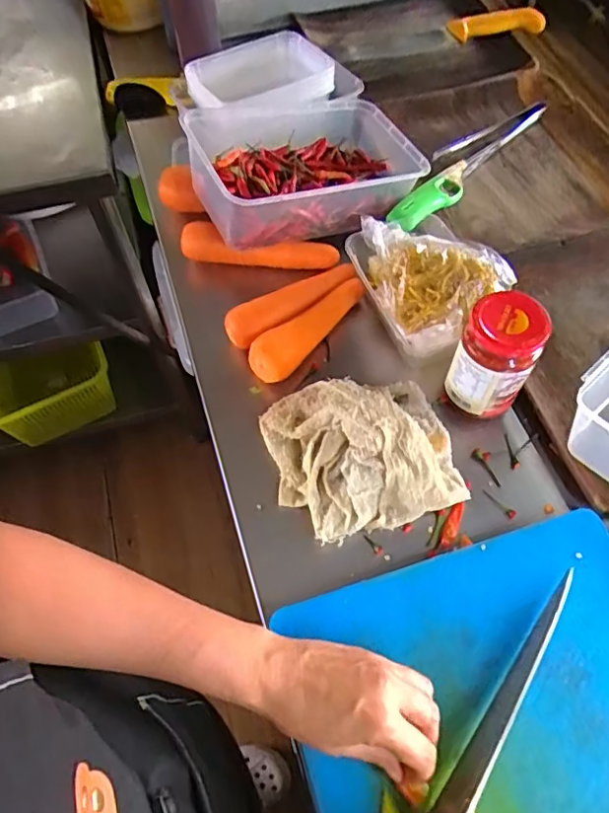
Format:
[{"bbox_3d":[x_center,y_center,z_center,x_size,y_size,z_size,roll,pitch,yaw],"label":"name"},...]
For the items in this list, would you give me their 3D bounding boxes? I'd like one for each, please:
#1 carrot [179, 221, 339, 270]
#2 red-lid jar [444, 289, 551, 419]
[{"bbox_3d":[-0.053,-0.182,0.660,0.182,0.031,0.039,10,62,6],"label":"carrot"},{"bbox_3d":[0.175,-0.044,0.526,0.065,0.116,0.064,0,61,1],"label":"red-lid jar"}]

